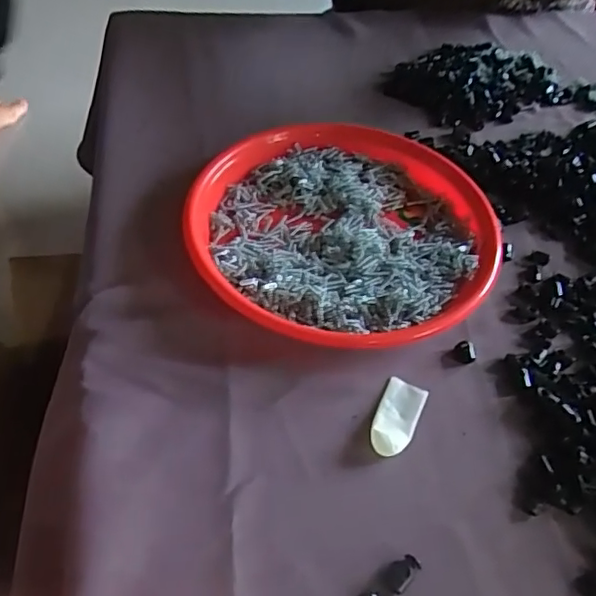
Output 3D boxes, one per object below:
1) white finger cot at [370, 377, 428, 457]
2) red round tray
[{"bbox_3d":[0.063,0.075,0.373,0.026,0.009,0.055,21,53,13],"label":"white finger cot"},{"bbox_3d":[0.039,-0.058,0.465,0.226,0.029,0.237,2,51,-2],"label":"red round tray"}]

